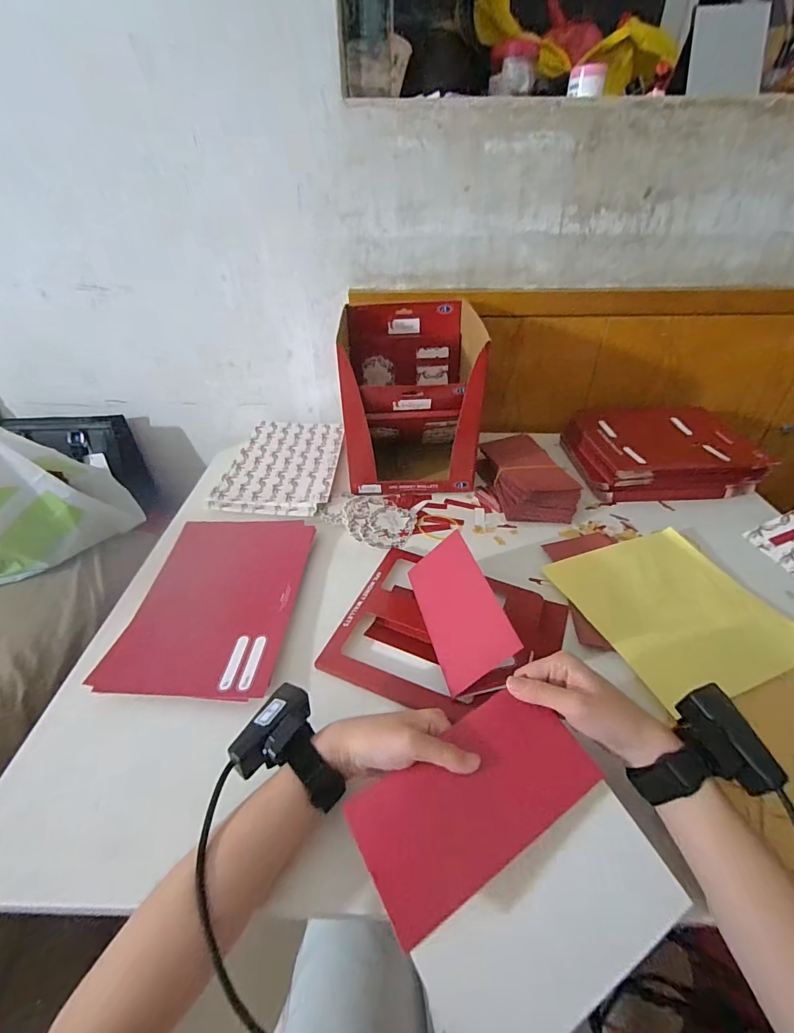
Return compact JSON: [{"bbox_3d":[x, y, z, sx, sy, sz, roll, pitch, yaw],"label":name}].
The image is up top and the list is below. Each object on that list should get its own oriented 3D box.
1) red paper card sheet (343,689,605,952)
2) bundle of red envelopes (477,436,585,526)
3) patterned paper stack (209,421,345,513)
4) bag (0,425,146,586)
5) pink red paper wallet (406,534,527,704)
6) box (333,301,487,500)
[{"bbox_3d":[0.057,0.198,0.306,0.167,0.009,0.086,-26,62,-20],"label":"red paper card sheet"},{"bbox_3d":[0.211,-0.068,0.709,0.113,0.047,0.201,-4,37,-4],"label":"bundle of red envelopes"},{"bbox_3d":[-0.196,-0.094,0.758,0.182,0.027,0.273,1,37,2],"label":"patterned paper stack"},{"bbox_3d":[-0.626,-0.018,0.692,0.334,0.226,0.124,-29,45,-32],"label":"bag"},{"bbox_3d":[0.068,0.100,0.458,0.085,0.021,0.185,-42,36,18],"label":"pink red paper wallet"},{"bbox_3d":[0.018,-0.202,0.724,0.201,0.241,0.235,-1,37,-1],"label":"box"}]

